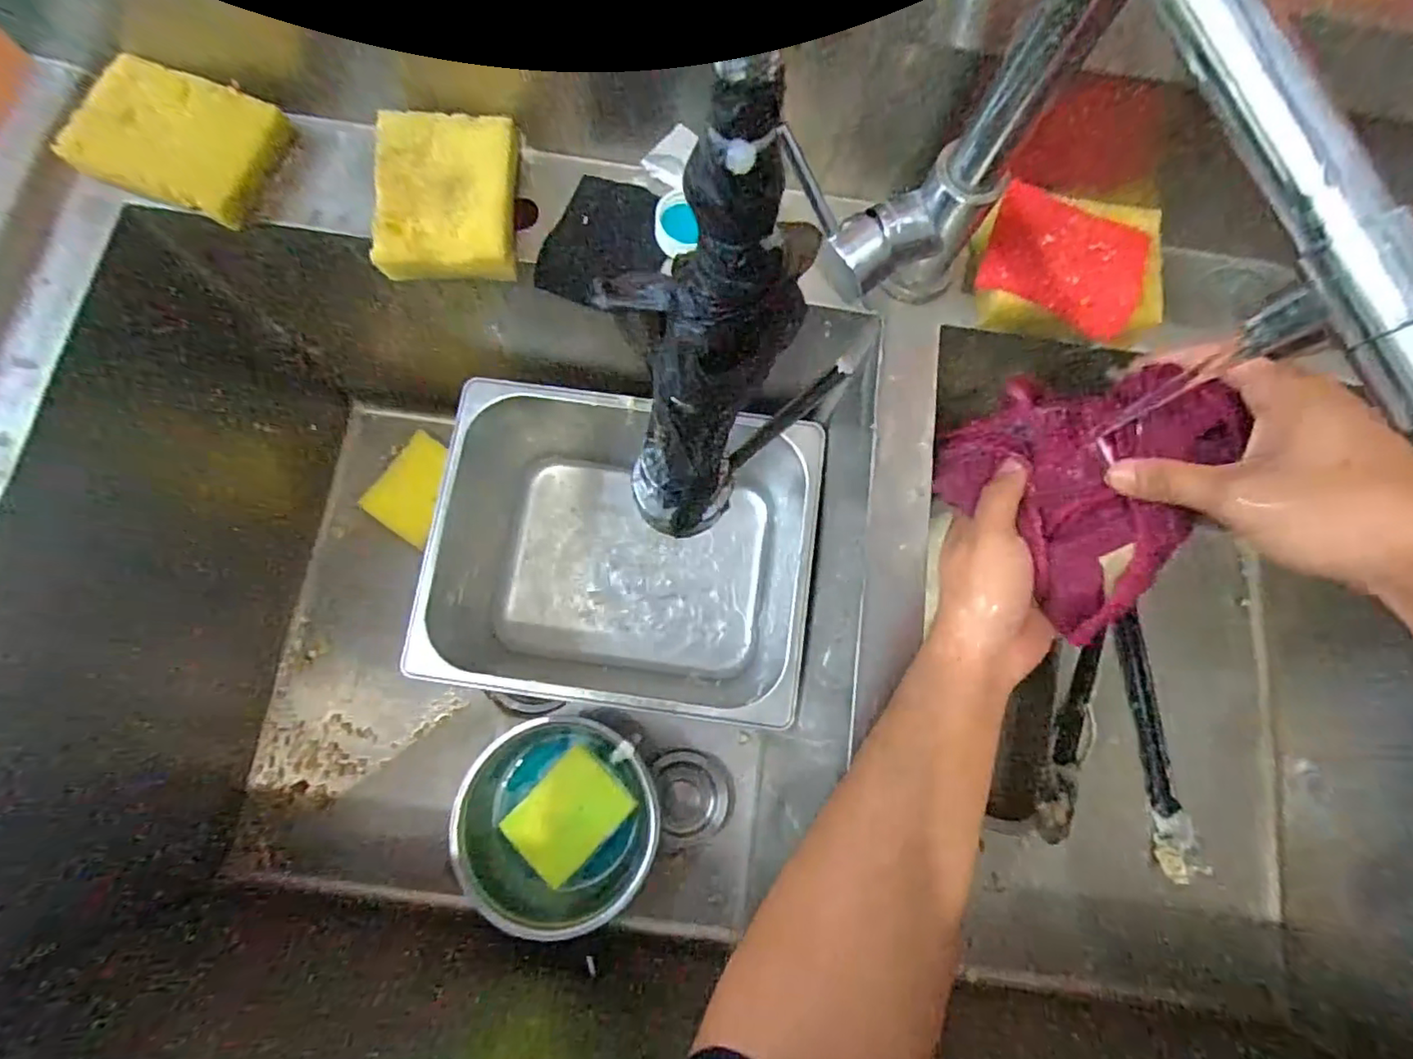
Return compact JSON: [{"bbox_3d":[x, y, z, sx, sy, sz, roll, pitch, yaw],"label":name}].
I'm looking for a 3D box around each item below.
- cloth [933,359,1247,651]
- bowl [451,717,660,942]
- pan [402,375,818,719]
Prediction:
[{"bbox_3d":[0.207,-0.033,0.340,0.126,0.032,0.136,-44,54,23],"label":"cloth"},{"bbox_3d":[-0.134,0.269,0.576,0.171,0.070,0.172,0,78,-2],"label":"bowl"},{"bbox_3d":[-0.073,0.028,0.589,0.320,0.148,0.254,8,77,0],"label":"pan"}]

